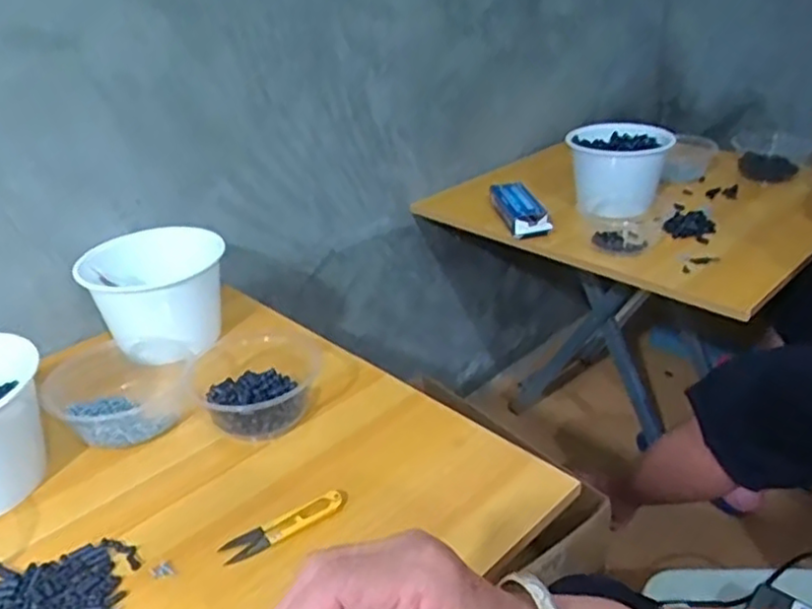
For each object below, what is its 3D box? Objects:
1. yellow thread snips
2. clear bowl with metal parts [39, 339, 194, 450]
[{"bbox_3d":[-0.102,0.181,0.564,0.103,0.012,0.026,-19,32,-27],"label":"yellow thread snips"},{"bbox_3d":[-0.298,0.095,0.711,0.132,0.057,0.129,-2,28,1],"label":"clear bowl with metal parts"}]

